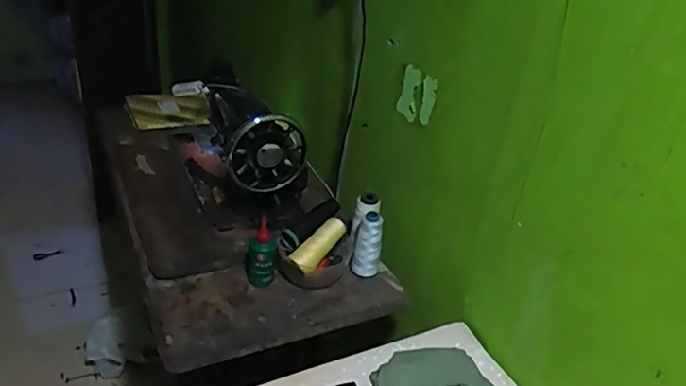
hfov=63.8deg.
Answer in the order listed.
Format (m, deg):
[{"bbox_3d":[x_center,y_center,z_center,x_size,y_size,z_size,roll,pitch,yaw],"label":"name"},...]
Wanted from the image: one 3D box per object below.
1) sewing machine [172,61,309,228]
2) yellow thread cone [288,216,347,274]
[{"bbox_3d":[-0.210,-0.105,1.051,0.162,0.210,0.348,-11,35,-28],"label":"sewing machine"},{"bbox_3d":[-0.040,0.085,0.892,0.039,0.038,0.113,26,57,32],"label":"yellow thread cone"}]

